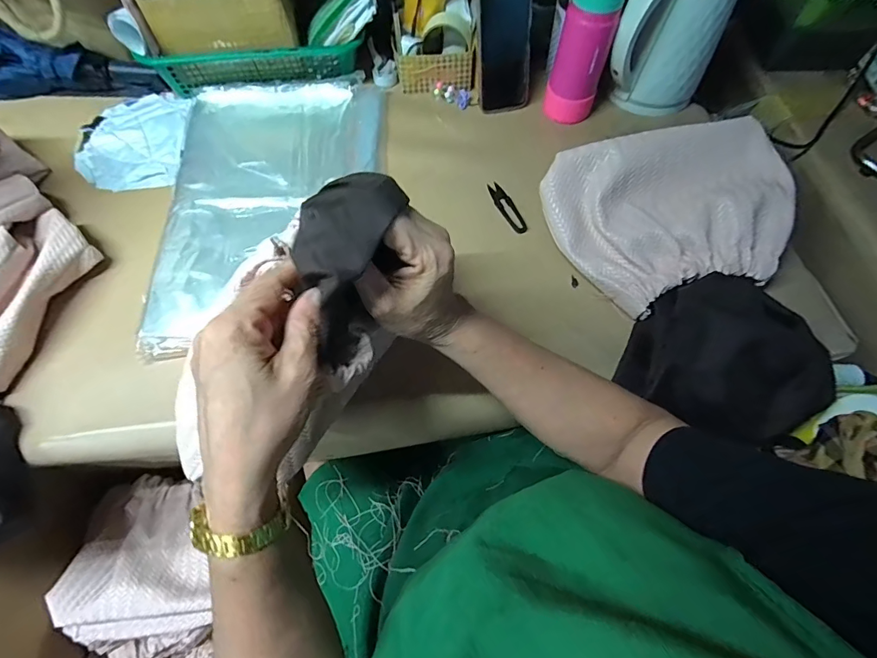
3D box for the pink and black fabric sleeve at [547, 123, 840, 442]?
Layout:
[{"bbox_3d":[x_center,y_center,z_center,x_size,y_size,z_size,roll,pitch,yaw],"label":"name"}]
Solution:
[{"bbox_3d":[0.315,-0.068,0.506,0.277,0.123,0.367,-16,65,-9],"label":"pink and black fabric sleeve"}]

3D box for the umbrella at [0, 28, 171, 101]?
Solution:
[{"bbox_3d":[-0.600,-0.417,0.670,0.302,0.089,0.060,-4,64,-3],"label":"umbrella"}]

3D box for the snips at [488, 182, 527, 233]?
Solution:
[{"bbox_3d":[0.098,-0.173,0.604,0.023,0.006,0.096,-20,65,-11],"label":"snips"}]

